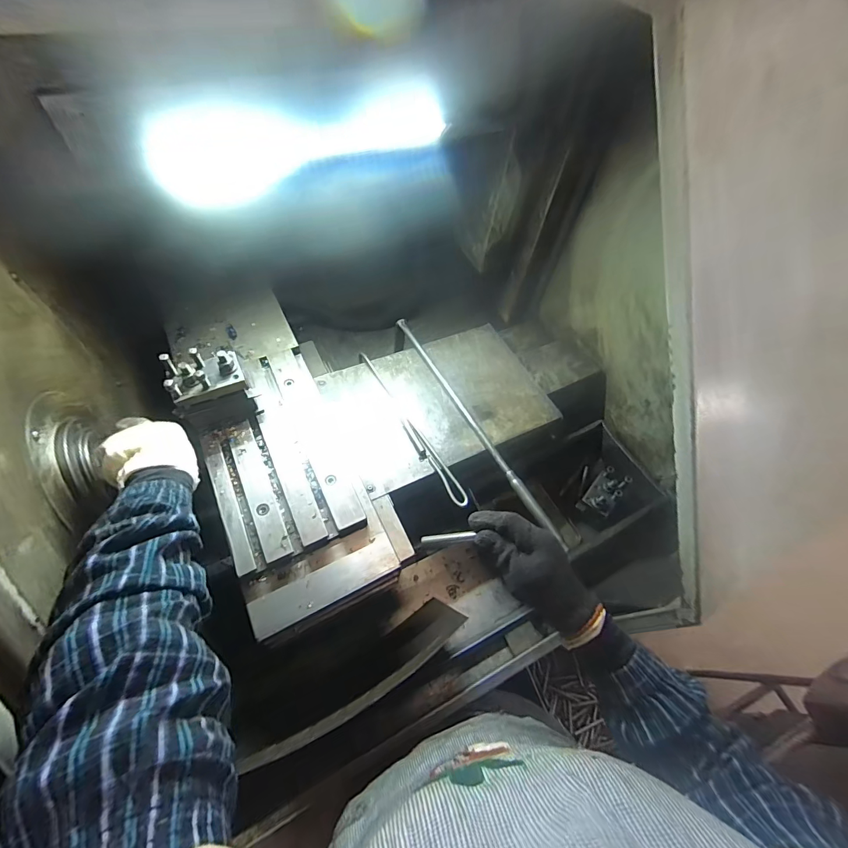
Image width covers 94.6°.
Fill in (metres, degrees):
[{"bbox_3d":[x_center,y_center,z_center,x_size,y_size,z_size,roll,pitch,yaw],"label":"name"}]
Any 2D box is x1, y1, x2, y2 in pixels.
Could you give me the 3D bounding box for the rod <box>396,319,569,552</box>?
[{"bbox_3d":[0.087,-0.015,0.752,0.019,0.017,0.554,-24,64,-18],"label":"rod"}]

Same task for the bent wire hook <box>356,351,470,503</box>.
[{"bbox_3d":[-0.034,-0.004,0.738,0.029,0.010,0.382,-27,65,-19],"label":"bent wire hook"}]

